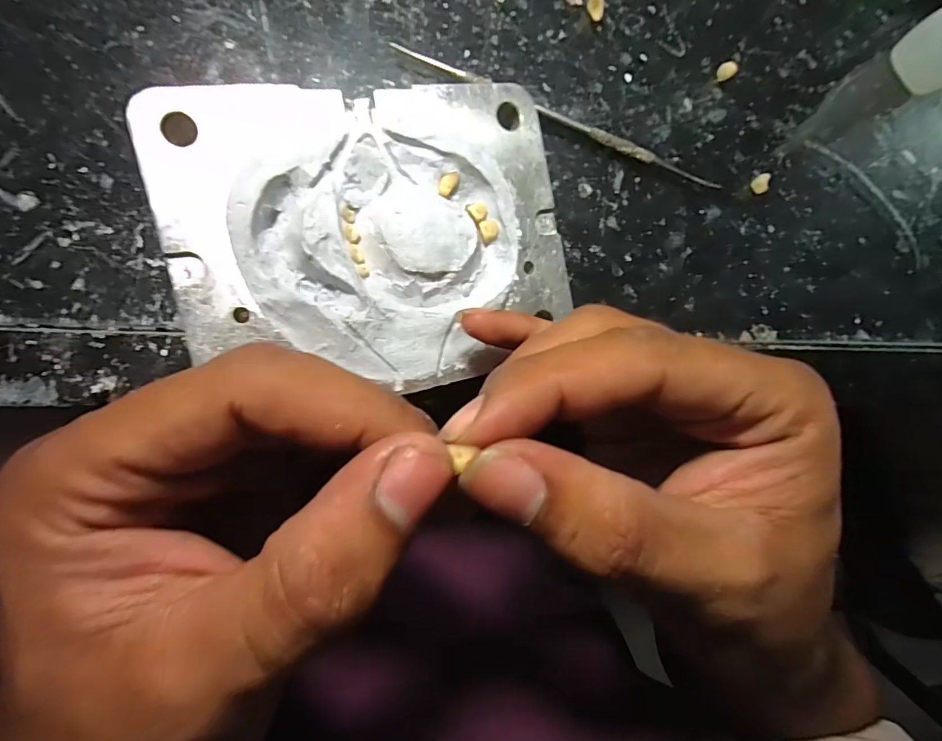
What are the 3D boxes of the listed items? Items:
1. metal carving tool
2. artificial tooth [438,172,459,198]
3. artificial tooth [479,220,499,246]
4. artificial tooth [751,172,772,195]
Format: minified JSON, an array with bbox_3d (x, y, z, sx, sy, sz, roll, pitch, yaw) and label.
[{"bbox_3d":[0.046,-0.122,0.211,0.169,0.007,0.011,20,86,-8],"label":"metal carving tool"},{"bbox_3d":[-0.009,-0.070,0.166,0.007,0.004,0.009,10,87,-8],"label":"artificial tooth"},{"bbox_3d":[0.007,-0.056,0.176,0.007,0.005,0.009,-12,91,-9],"label":"artificial tooth"},{"bbox_3d":[0.150,-0.097,0.227,0.010,0.006,0.009,-31,94,-8],"label":"artificial tooth"}]

